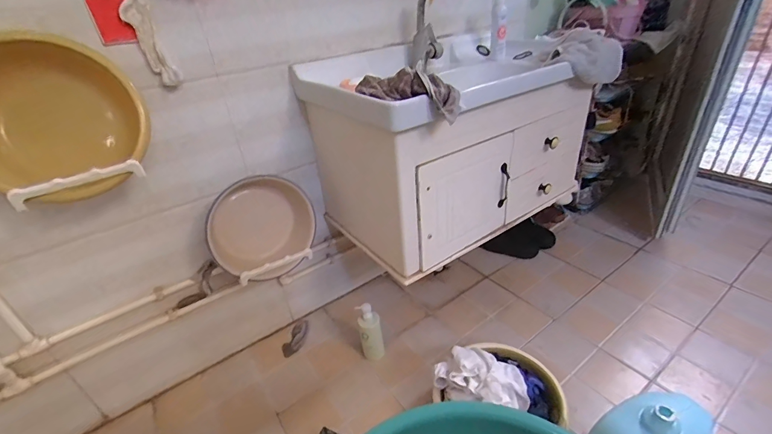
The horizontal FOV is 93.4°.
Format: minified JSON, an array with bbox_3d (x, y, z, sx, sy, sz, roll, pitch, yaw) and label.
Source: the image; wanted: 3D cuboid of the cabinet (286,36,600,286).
[{"bbox_3d":[0.204,-0.241,1.132,0.779,0.480,0.497,-26,37,-30],"label":"cabinet"}]

